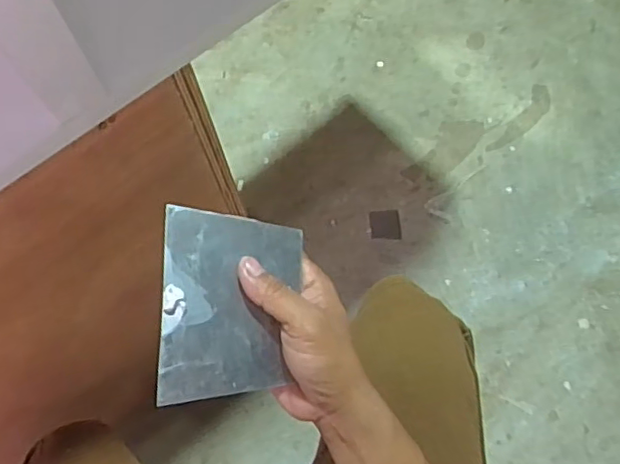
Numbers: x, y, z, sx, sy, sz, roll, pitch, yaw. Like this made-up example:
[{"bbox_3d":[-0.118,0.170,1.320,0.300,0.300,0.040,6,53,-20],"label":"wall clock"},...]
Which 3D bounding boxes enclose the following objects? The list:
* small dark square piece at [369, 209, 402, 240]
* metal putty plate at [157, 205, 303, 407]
[{"bbox_3d":[0.134,-0.012,1.050,0.053,0.005,0.054,-4,73,1],"label":"small dark square piece"},{"bbox_3d":[-0.050,0.047,0.379,0.085,0.007,0.117,3,87,-16],"label":"metal putty plate"}]

